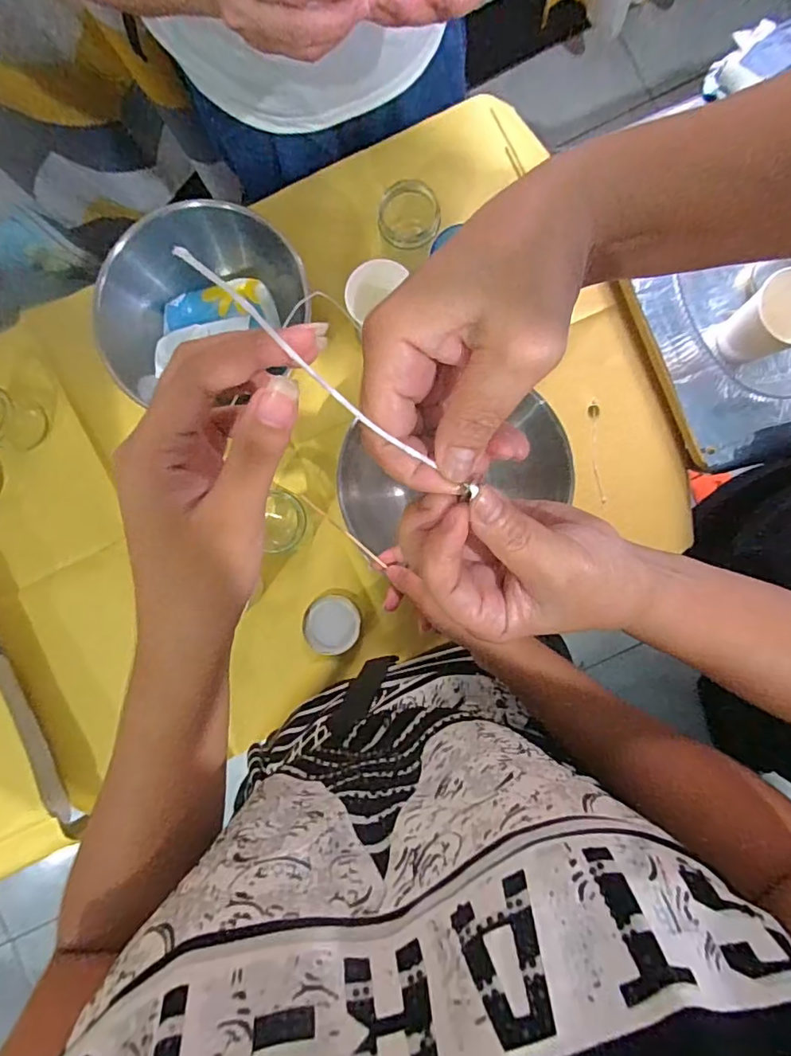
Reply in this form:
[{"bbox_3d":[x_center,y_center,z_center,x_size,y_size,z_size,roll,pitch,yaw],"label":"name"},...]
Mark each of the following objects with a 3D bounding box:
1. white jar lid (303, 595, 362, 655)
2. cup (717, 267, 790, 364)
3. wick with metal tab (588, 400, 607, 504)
[{"bbox_3d":[-0.077,0.117,0.643,0.067,0.017,0.067,0,89,3],"label":"white jar lid"},{"bbox_3d":[0.389,-0.213,0.547,0.070,0.094,0.074,0,89,3],"label":"cup"},{"bbox_3d":[0.243,-0.091,0.639,0.013,0.012,0.121,-6,89,3],"label":"wick with metal tab"}]

